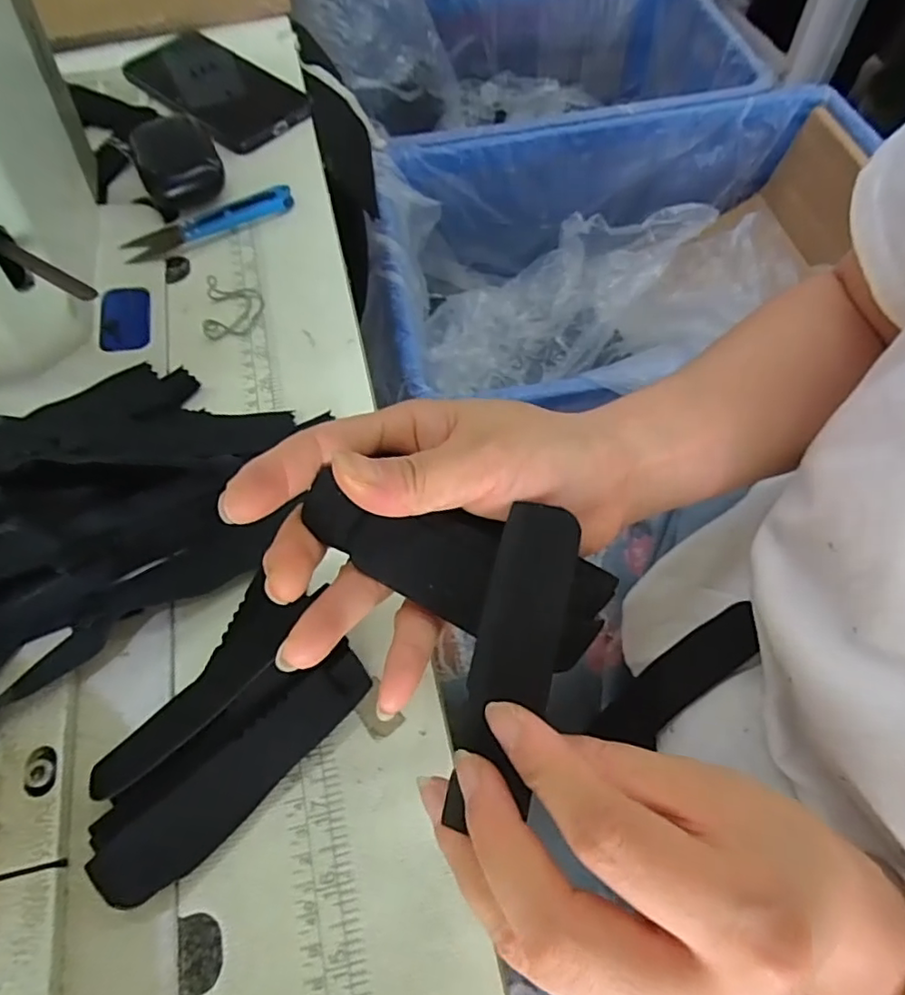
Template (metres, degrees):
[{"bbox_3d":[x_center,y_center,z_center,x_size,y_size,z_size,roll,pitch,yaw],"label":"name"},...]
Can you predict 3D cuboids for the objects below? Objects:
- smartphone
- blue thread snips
[{"bbox_3d":[-0.188,-0.329,0.473,0.165,0.014,0.081,41,70,20],"label":"smartphone"},{"bbox_3d":[-0.162,-0.184,0.402,0.114,0.008,0.024,-26,65,-12],"label":"blue thread snips"}]

